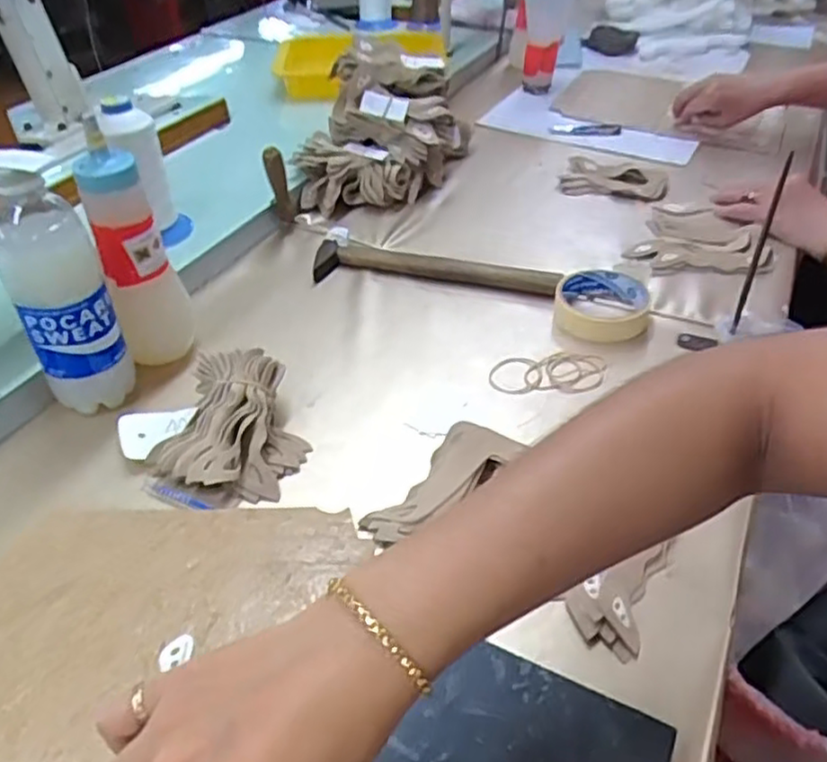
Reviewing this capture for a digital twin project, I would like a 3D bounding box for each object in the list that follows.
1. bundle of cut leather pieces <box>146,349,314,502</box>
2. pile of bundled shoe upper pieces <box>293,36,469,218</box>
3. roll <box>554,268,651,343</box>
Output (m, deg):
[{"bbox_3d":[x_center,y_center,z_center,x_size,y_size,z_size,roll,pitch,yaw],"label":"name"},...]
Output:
[{"bbox_3d":[-0.134,0.030,0.530,0.104,0.051,0.105,1,41,-1],"label":"bundle of cut leather pieces"},{"bbox_3d":[-0.034,-0.308,0.857,0.189,0.140,0.203,6,42,5],"label":"pile of bundled shoe upper pieces"},{"bbox_3d":[0.177,-0.068,0.666,0.087,0.028,0.092,1,41,-1],"label":"roll"}]

